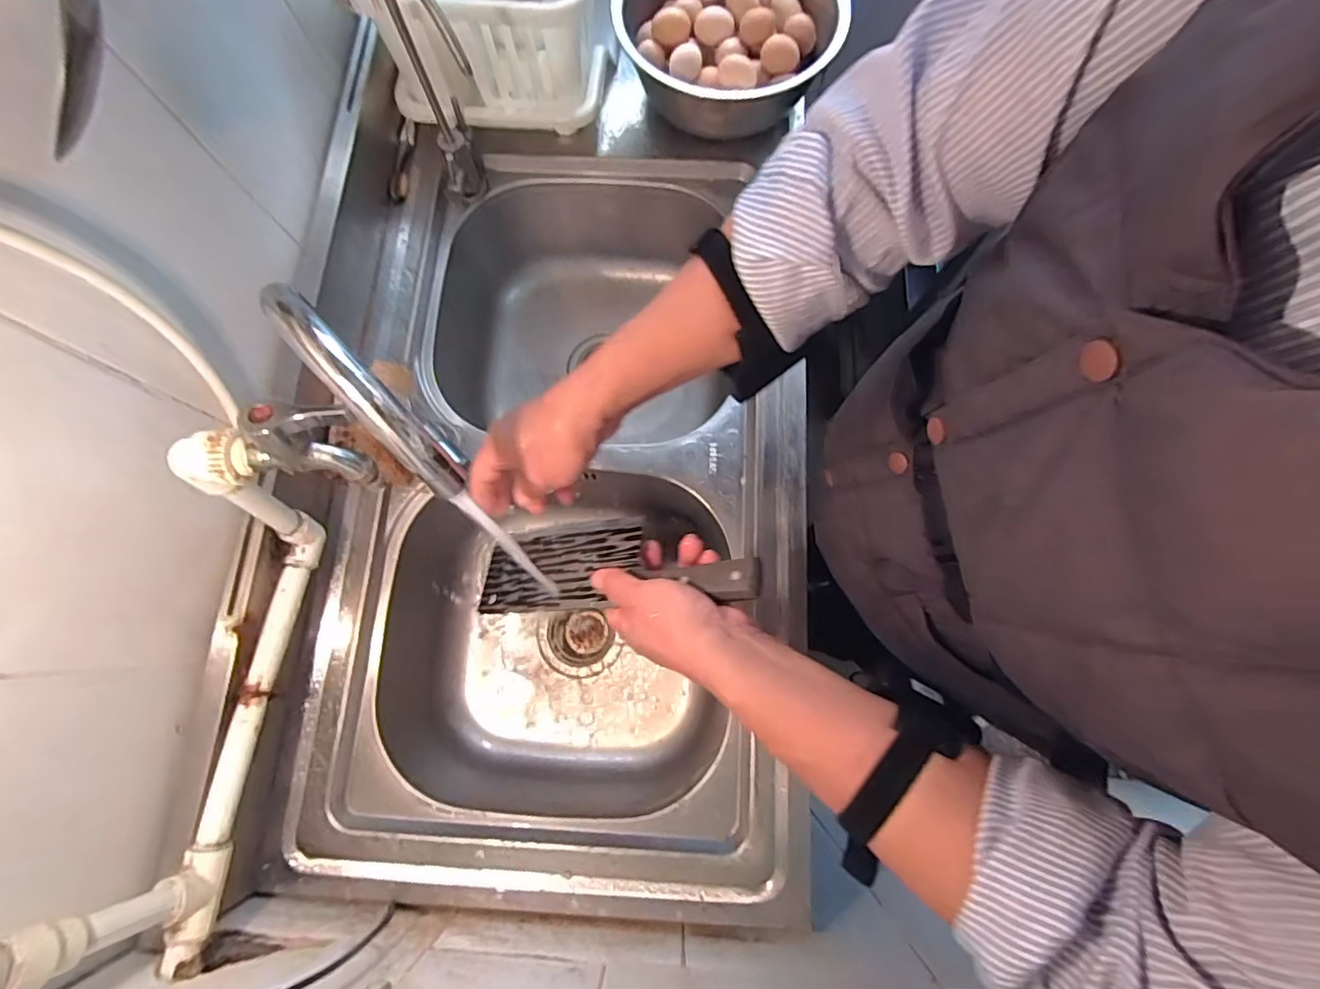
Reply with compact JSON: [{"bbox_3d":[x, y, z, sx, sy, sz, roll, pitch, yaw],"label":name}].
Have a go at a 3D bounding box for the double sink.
[{"bbox_3d":[-0.093,-0.006,0.685,0.492,0.215,0.817,0,76,2],"label":"double sink"}]

